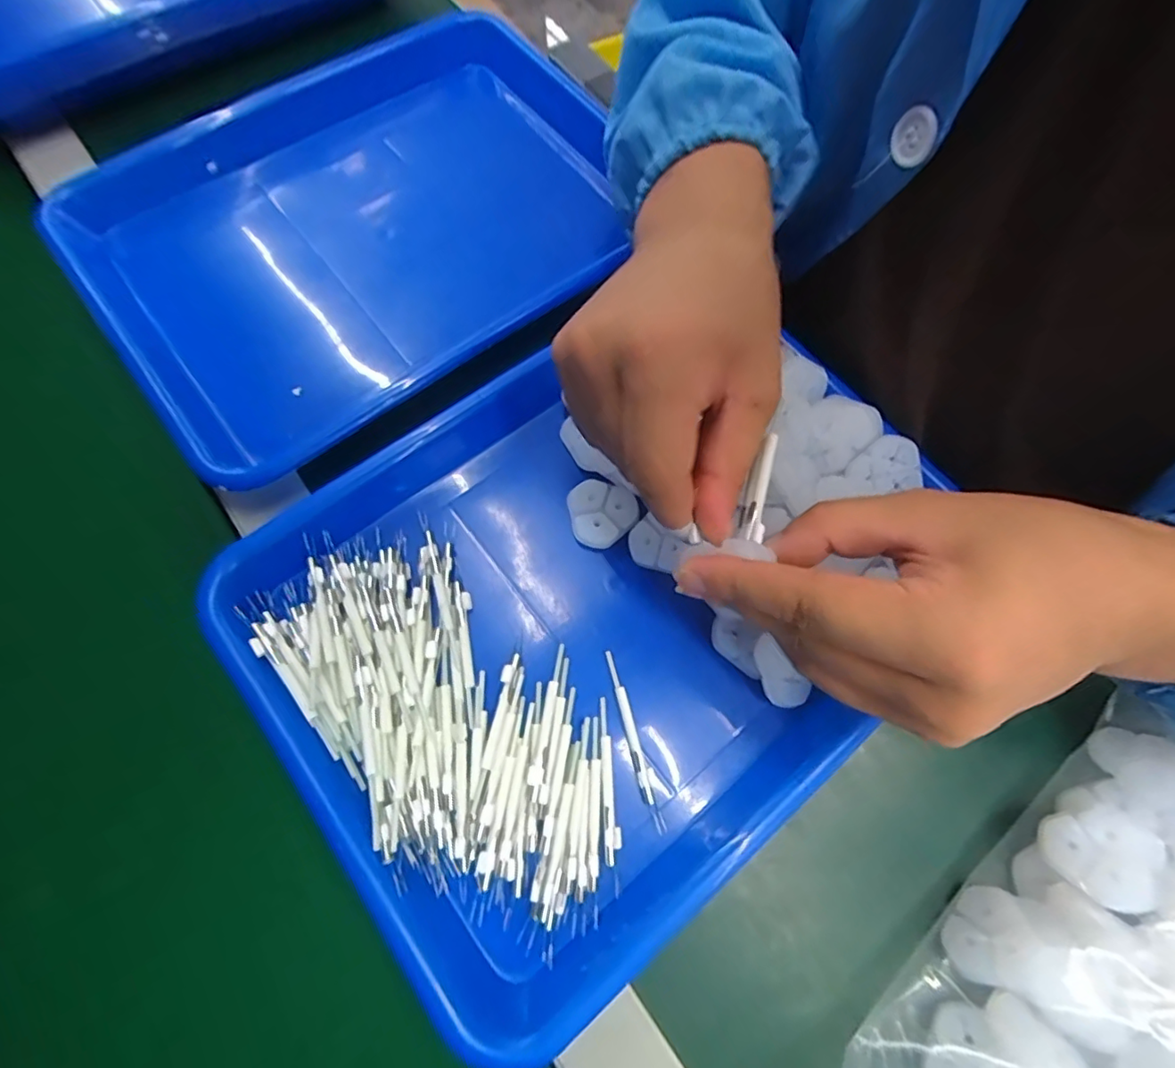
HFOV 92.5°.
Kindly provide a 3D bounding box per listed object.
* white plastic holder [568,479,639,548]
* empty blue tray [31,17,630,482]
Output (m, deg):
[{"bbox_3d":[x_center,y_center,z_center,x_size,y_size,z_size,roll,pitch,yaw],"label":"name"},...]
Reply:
[{"bbox_3d":[0.006,-0.011,0.302,0.035,0.015,0.036,1,70,-2],"label":"white plastic holder"},{"bbox_3d":[-0.126,-0.195,0.367,0.336,0.055,0.246,-37,76,-14],"label":"empty blue tray"}]

